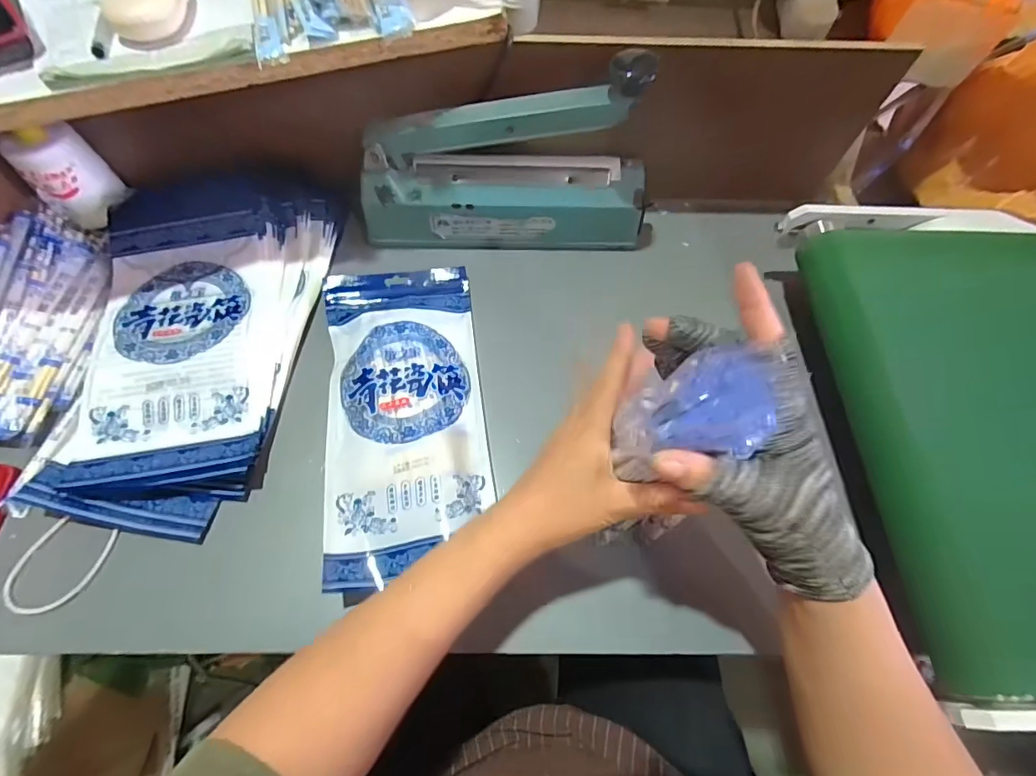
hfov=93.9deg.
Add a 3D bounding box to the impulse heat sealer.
[{"bbox_3d":[-0.015,-0.222,0.493,0.298,0.161,0.061,0,62,-2],"label":"impulse heat sealer"}]

